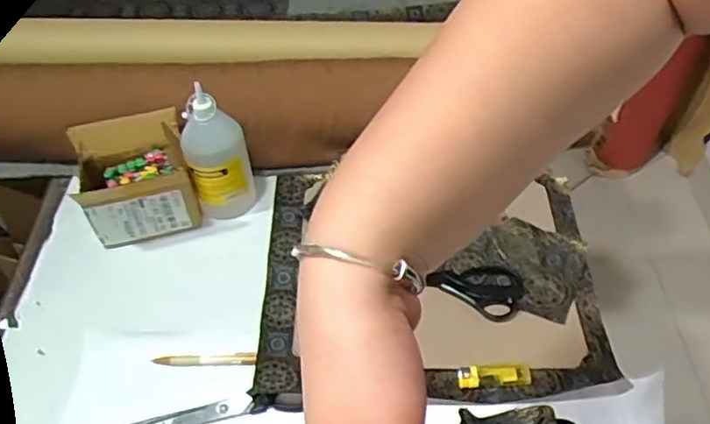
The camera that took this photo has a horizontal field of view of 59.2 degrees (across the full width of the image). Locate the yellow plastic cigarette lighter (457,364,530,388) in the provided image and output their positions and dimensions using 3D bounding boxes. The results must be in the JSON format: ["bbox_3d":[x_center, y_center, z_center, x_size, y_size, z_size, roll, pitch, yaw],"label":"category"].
[{"bbox_3d":[0.150,0.176,0.673,0.078,0.010,0.021,-1,50,1],"label":"yellow plastic cigarette lighter"}]

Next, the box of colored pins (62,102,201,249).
[{"bbox_3d":[-0.276,-0.037,0.797,0.127,0.132,0.104,-16,52,-11],"label":"box of colored pins"}]

